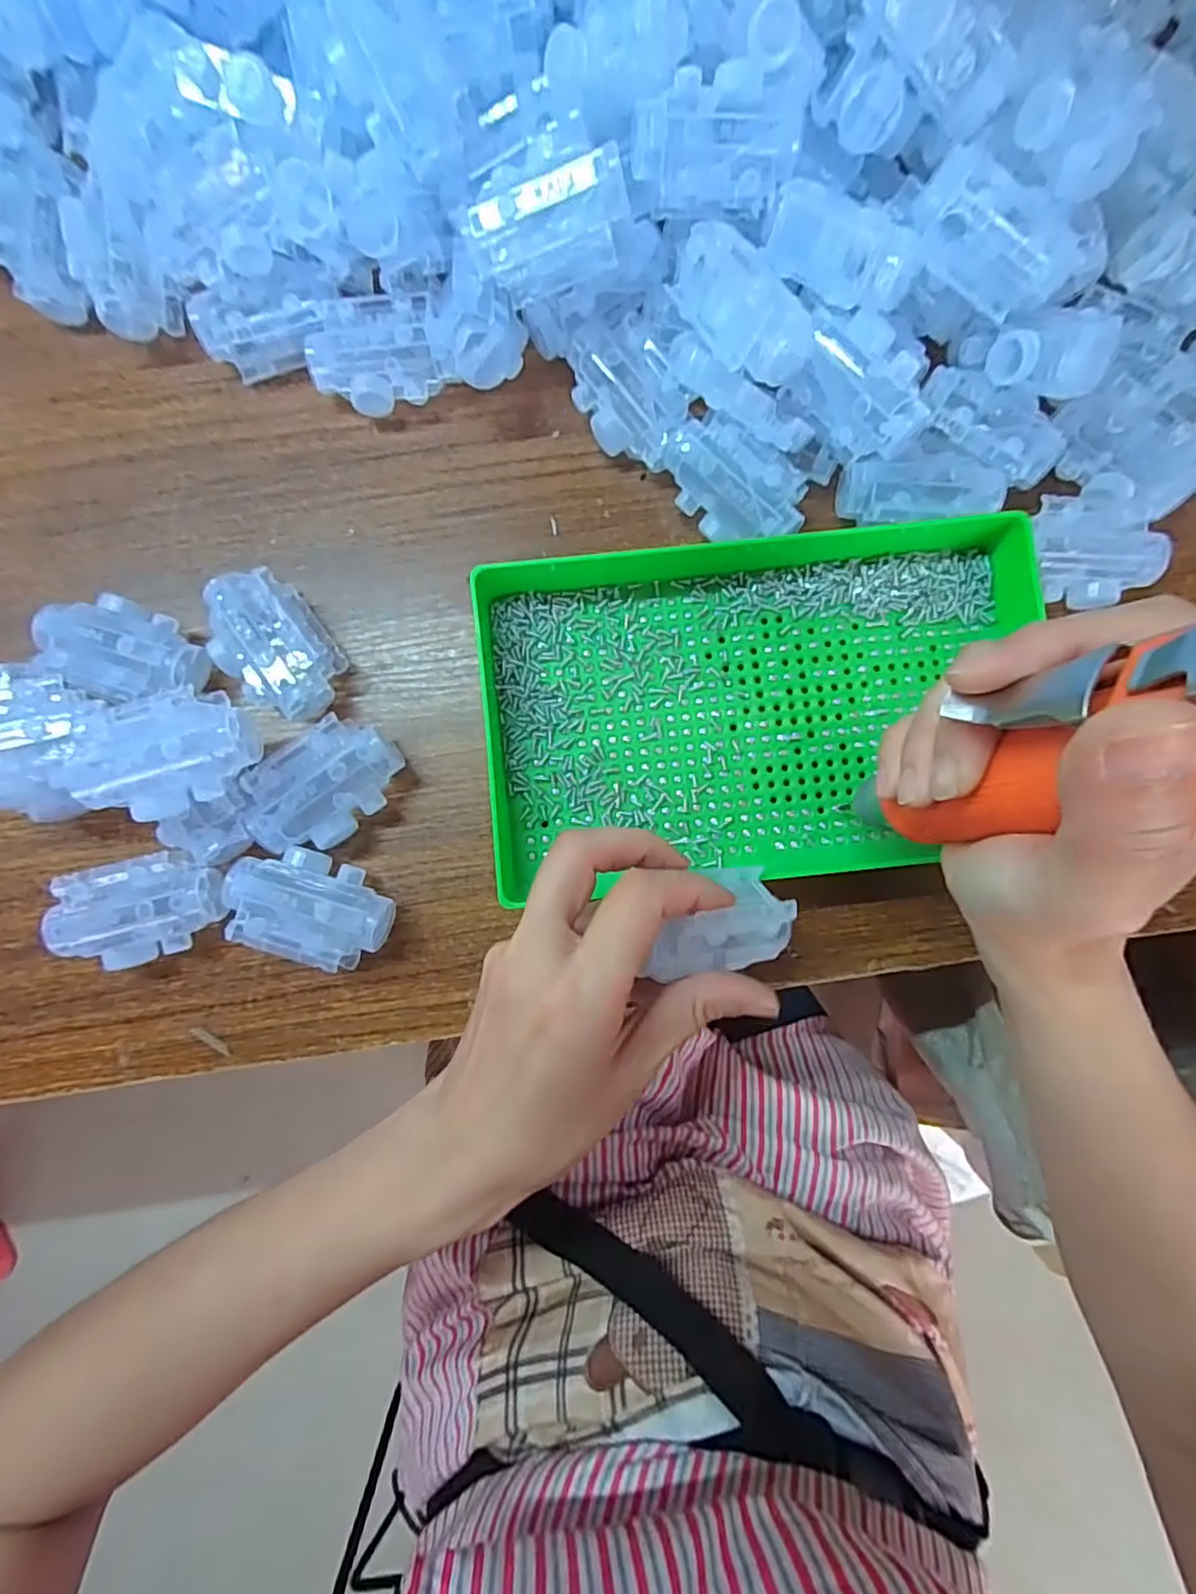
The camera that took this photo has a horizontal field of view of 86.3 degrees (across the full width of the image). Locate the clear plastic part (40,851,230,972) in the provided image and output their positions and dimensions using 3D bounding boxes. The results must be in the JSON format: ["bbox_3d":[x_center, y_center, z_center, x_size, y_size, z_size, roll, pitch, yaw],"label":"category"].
[{"bbox_3d":[-0.200,0.050,0.283,0.072,0.028,0.044,-15,87,0],"label":"clear plastic part"}]

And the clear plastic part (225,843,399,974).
[{"bbox_3d":[-0.128,0.048,0.285,0.069,0.029,0.042,22,88,1],"label":"clear plastic part"}]

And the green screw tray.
[{"bbox_3d":[0.072,-0.043,0.290,0.243,0.035,0.155,-5,87,0],"label":"green screw tray"}]

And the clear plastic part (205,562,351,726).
[{"bbox_3d":[-0.151,-0.069,0.297,0.046,0.029,0.068,-33,87,-1],"label":"clear plastic part"}]

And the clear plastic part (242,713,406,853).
[{"bbox_3d":[-0.123,-0.004,0.291,0.068,0.031,0.043,-39,88,-1],"label":"clear plastic part"}]

